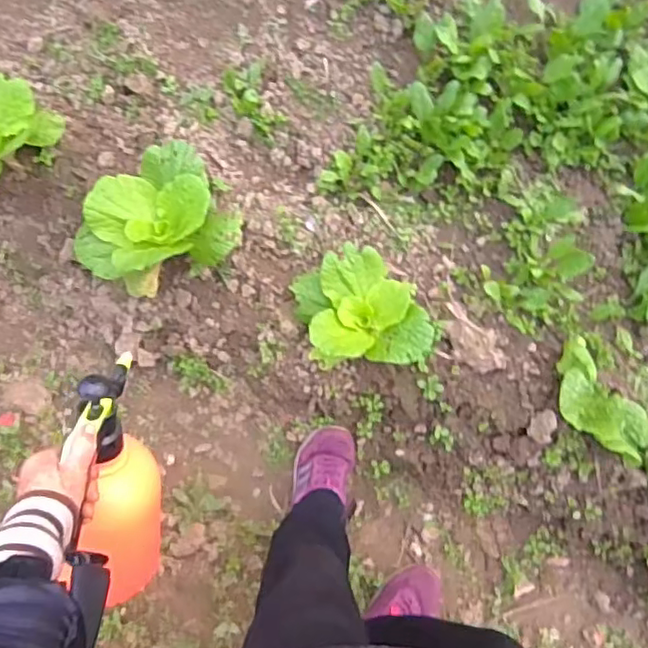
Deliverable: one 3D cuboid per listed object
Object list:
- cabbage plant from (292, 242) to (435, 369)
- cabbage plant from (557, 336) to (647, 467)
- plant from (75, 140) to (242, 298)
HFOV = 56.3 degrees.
[{"bbox_3d":[0.053,-0.023,0.888,0.175,0.098,0.184,-18,89,-2],"label":"cabbage plant"},{"bbox_3d":[0.424,0.131,0.919,0.119,0.119,0.200,-40,90,-2],"label":"cabbage plant"},{"bbox_3d":[-0.259,-0.147,0.903,0.227,0.136,0.190,-30,90,-2],"label":"plant"}]

